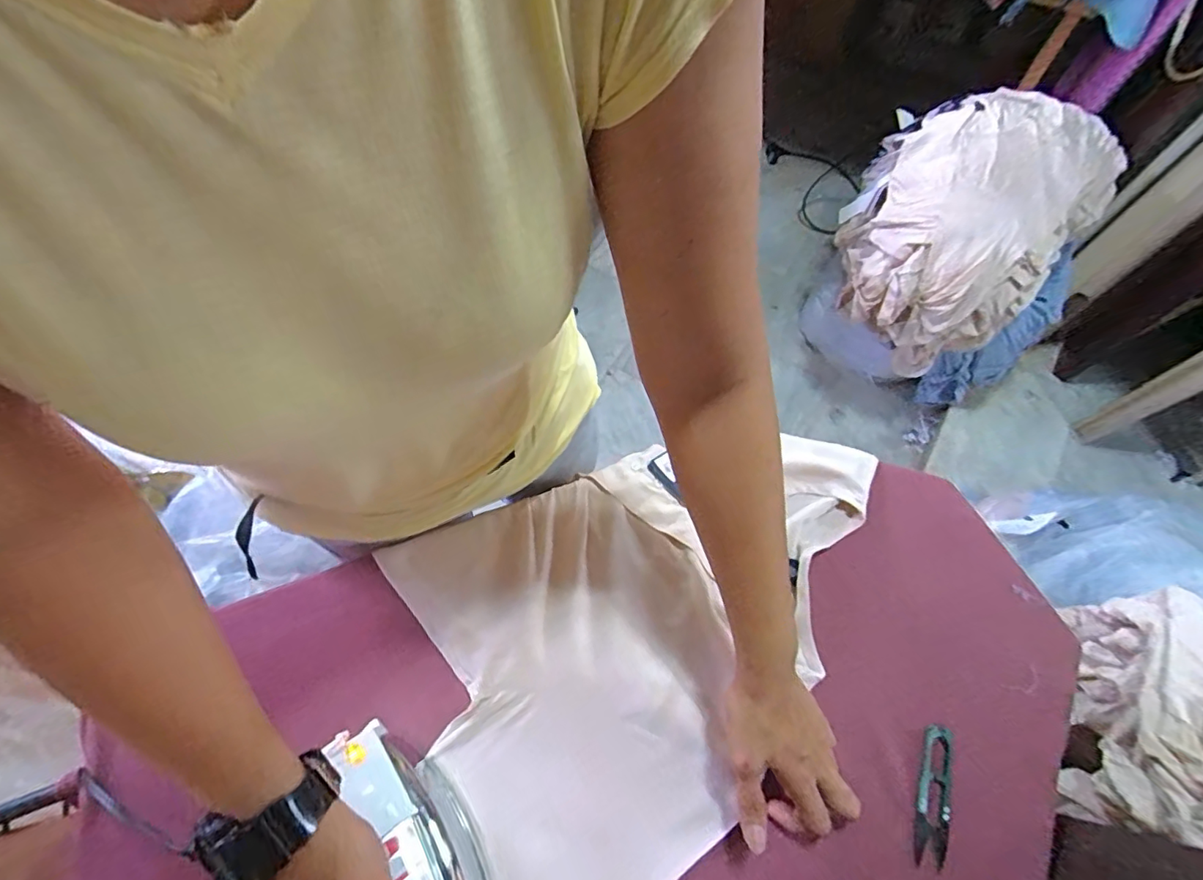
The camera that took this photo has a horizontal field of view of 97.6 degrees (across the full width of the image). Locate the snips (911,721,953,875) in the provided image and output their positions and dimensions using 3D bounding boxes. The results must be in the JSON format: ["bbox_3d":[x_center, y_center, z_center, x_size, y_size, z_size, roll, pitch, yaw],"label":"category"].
[{"bbox_3d":[0.269,0.286,0.425,0.022,0.009,0.100,19,66,9],"label":"snips"}]

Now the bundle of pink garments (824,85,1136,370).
[{"bbox_3d":[0.812,-0.505,1.253,0.470,0.382,0.503,34,70,15],"label":"bundle of pink garments"}]

